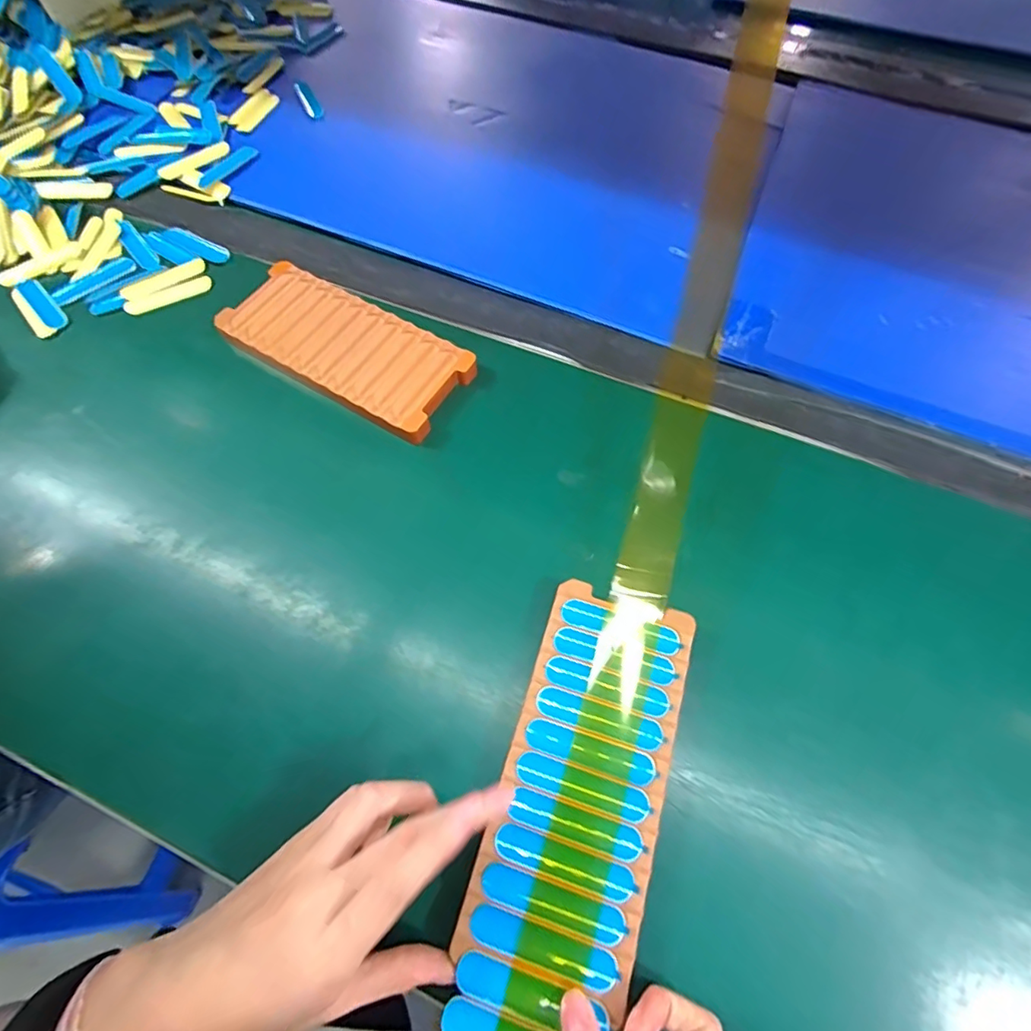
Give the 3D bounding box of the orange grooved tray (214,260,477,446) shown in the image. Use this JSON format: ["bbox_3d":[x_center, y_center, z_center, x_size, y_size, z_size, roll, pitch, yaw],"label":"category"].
[{"bbox_3d":[-0.116,-0.114,0.367,0.167,0.020,0.078,29,68,13],"label":"orange grooved tray"}]

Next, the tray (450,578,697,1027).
[{"bbox_3d":[0.034,0.119,0.250,0.074,0.010,0.171,17,66,8],"label":"tray"}]

